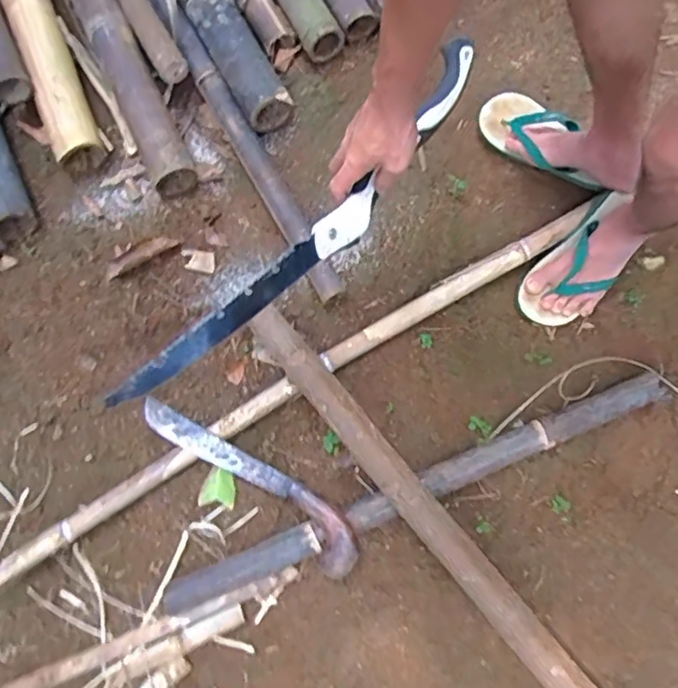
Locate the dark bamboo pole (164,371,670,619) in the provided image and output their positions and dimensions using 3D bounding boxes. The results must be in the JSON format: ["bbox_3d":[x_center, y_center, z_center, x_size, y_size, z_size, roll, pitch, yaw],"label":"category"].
[{"bbox_3d":[0.127,0.215,0.916,0.805,0.045,0.047,-22,74,-7],"label":"dark bamboo pole"}]

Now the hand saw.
[{"bbox_3d":[-0.019,-0.136,0.689,0.065,0.045,0.580,40,76,12],"label":"hand saw"}]

